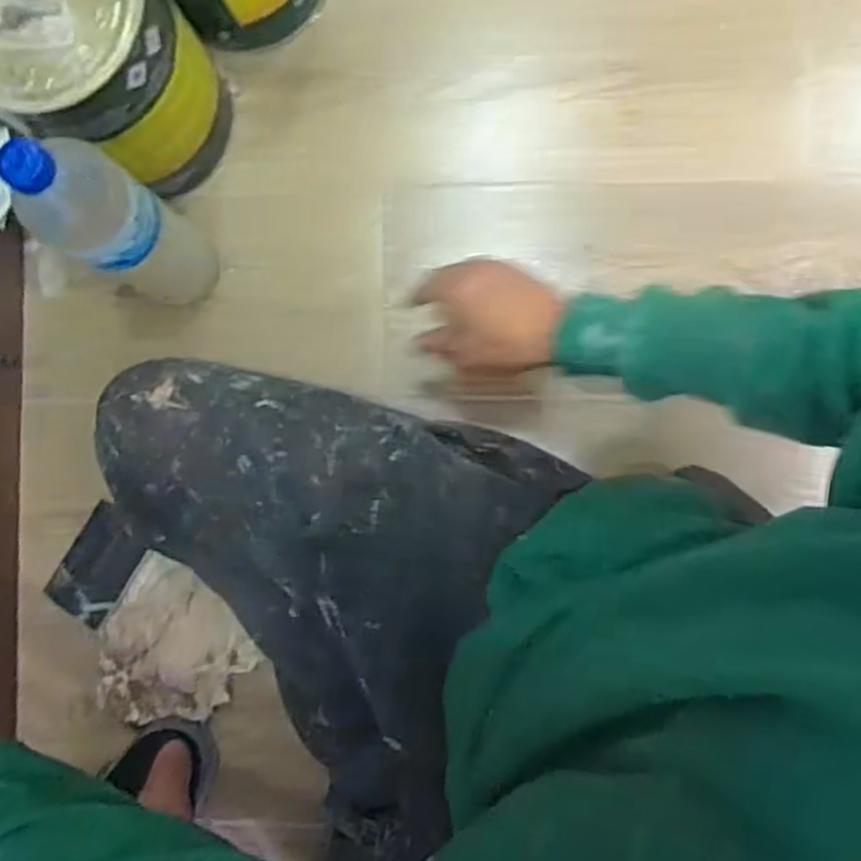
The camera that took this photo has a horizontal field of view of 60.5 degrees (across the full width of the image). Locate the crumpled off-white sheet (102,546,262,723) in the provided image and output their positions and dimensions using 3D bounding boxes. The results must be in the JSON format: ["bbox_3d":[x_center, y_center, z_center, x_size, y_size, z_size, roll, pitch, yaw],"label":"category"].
[{"bbox_3d":[-0.246,0.213,0.697,0.140,0.015,0.147,32,91,5],"label":"crumpled off-white sheet"}]

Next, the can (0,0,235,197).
[{"bbox_3d":[-0.271,-0.305,0.612,0.148,0.203,0.150,0,89,5],"label":"can"}]

